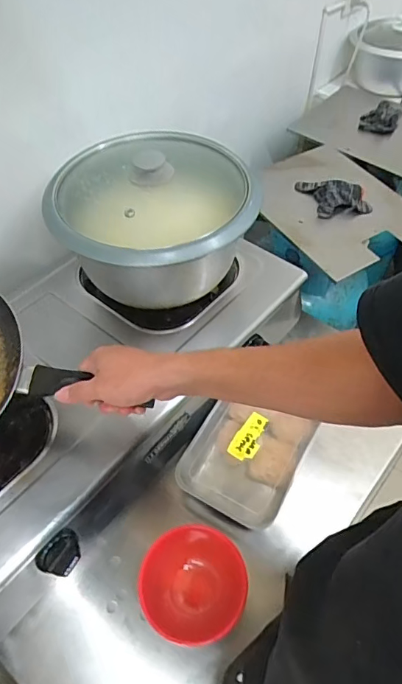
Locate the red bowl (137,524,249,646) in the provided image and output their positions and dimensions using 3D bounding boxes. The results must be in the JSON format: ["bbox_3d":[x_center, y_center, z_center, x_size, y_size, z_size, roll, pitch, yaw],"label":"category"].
[{"bbox_3d":[-0.009,0.296,0.579,0.121,0.065,0.120,0,53,0],"label":"red bowl"}]

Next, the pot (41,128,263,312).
[{"bbox_3d":[-0.066,-0.182,0.702,0.270,0.149,0.275,0,53,0],"label":"pot"}]

